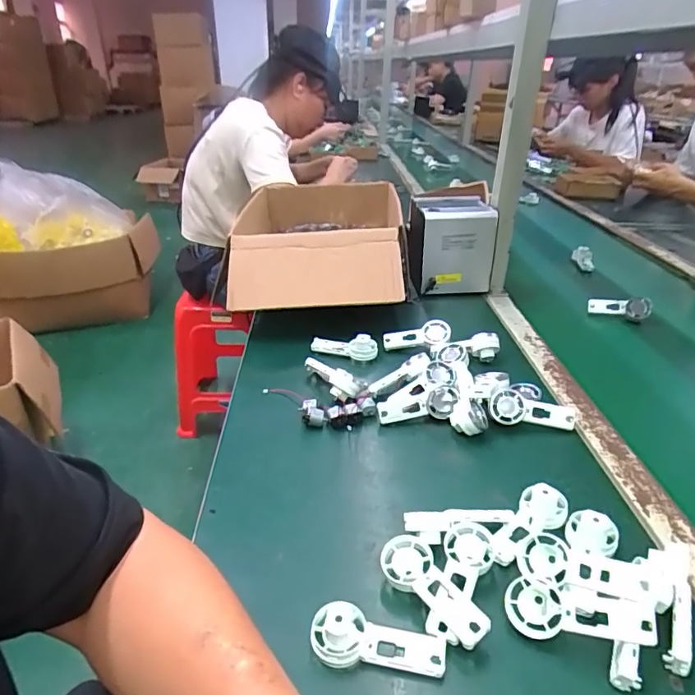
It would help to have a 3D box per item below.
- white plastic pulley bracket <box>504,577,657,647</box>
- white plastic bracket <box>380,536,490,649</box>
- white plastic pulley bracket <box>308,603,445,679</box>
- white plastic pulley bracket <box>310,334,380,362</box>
[{"bbox_3d":[0.161,0.184,0.351,0.092,0.023,0.038,-8,25,31],"label":"white plastic pulley bracket"},{"bbox_3d":[0.061,0.184,0.375,0.038,0.020,0.093,-15,33,-25],"label":"white plastic bracket"},{"bbox_3d":[0.021,0.207,0.351,0.093,0.019,0.037,10,32,5],"label":"white plastic pulley bracket"},{"bbox_3d":[-0.005,0.000,0.711,0.094,0.036,0.026,15,32,23],"label":"white plastic pulley bracket"}]

